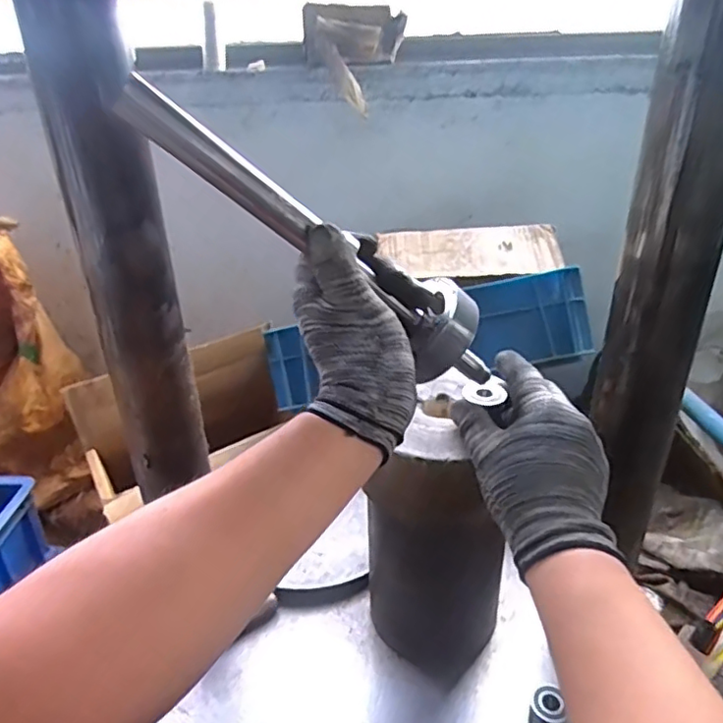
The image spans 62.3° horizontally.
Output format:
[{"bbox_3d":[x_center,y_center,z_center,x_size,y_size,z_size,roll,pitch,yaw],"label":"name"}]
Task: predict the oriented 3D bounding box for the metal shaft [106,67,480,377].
[{"bbox_3d":[-0.021,-0.076,0.389,0.287,0.052,0.039,34,19,-22],"label":"metal shaft"}]

